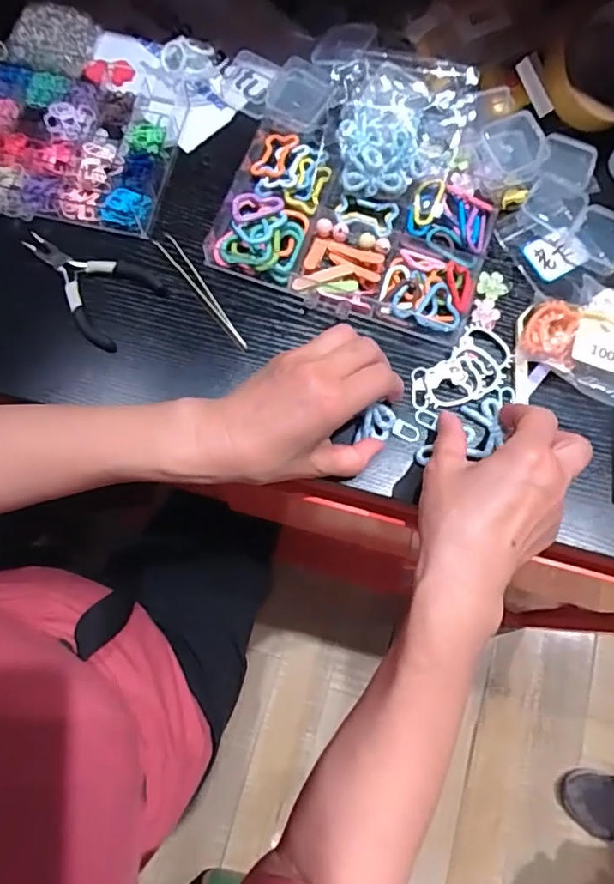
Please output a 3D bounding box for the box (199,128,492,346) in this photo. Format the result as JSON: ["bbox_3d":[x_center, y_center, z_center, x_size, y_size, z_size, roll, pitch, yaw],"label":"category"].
[{"bbox_3d":[0.036,-0.170,0.453,0.208,0.022,0.140,17,75,3],"label":"box"}]

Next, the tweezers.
[{"bbox_3d":[-0.081,-0.116,0.435,0.012,0.006,0.115,-35,79,-11],"label":"tweezers"}]

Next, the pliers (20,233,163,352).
[{"bbox_3d":[-0.169,-0.130,0.439,0.116,0.008,0.070,43,77,9],"label":"pliers"}]

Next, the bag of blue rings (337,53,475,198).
[{"bbox_3d":[0.078,-0.254,0.456,0.118,0.043,0.106,2,75,-1],"label":"bag of blue rings"}]

